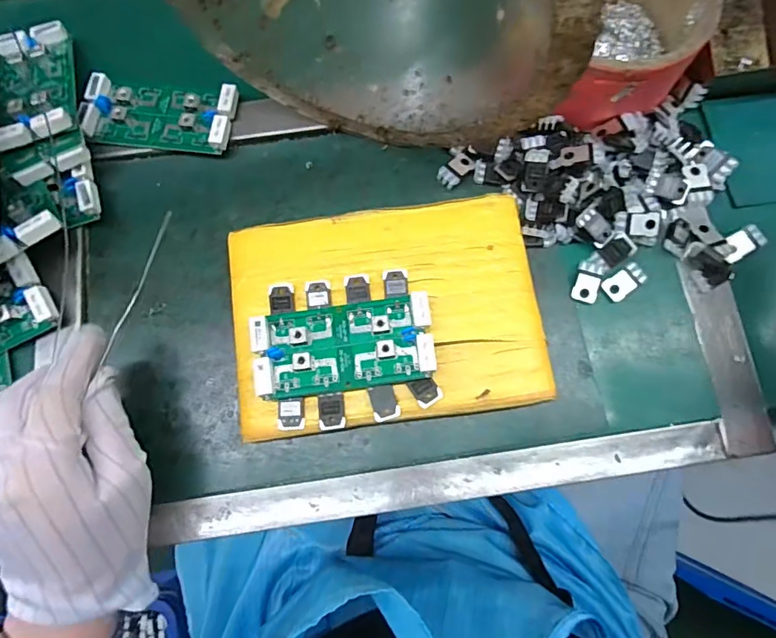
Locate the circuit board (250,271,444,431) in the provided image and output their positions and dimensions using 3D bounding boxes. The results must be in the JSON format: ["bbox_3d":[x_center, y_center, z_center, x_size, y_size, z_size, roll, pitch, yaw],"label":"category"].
[{"bbox_3d":[-0.027,0.018,0.295,0.106,0.024,0.089,-9,78,-1],"label":"circuit board"}]

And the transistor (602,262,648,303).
[{"bbox_3d":[0.158,-0.025,0.316,0.025,0.004,0.017,-39,80,-6],"label":"transistor"}]

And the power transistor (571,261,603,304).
[{"bbox_3d":[0.134,-0.024,0.321,0.016,0.005,0.026,15,79,4],"label":"power transistor"}]

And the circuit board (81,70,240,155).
[{"bbox_3d":[-0.165,-0.149,0.346,0.106,0.016,0.050,5,79,2],"label":"circuit board"}]

